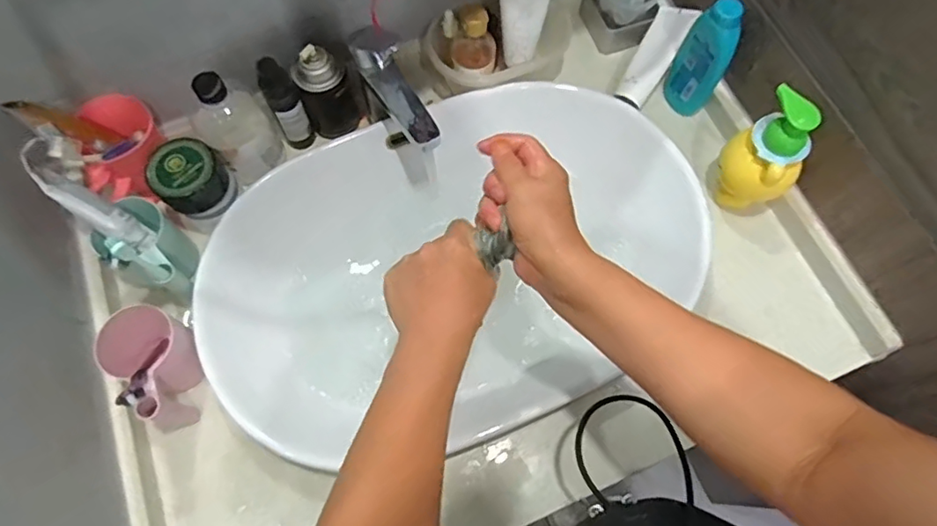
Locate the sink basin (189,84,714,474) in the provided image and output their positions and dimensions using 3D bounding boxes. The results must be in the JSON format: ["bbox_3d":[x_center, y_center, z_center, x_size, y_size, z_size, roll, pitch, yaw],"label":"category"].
[{"bbox_3d":[-0.019,-0.005,0.691,0.568,0.121,0.382,-15,71,-6],"label":"sink basin"}]

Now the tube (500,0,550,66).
[{"bbox_3d":[0.064,-0.292,0.684,0.057,0.131,0.028,3,70,0],"label":"tube"}]

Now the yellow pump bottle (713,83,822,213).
[{"bbox_3d":[0.338,-0.121,0.647,0.066,0.154,0.080,-30,73,-11],"label":"yellow pump bottle"}]

